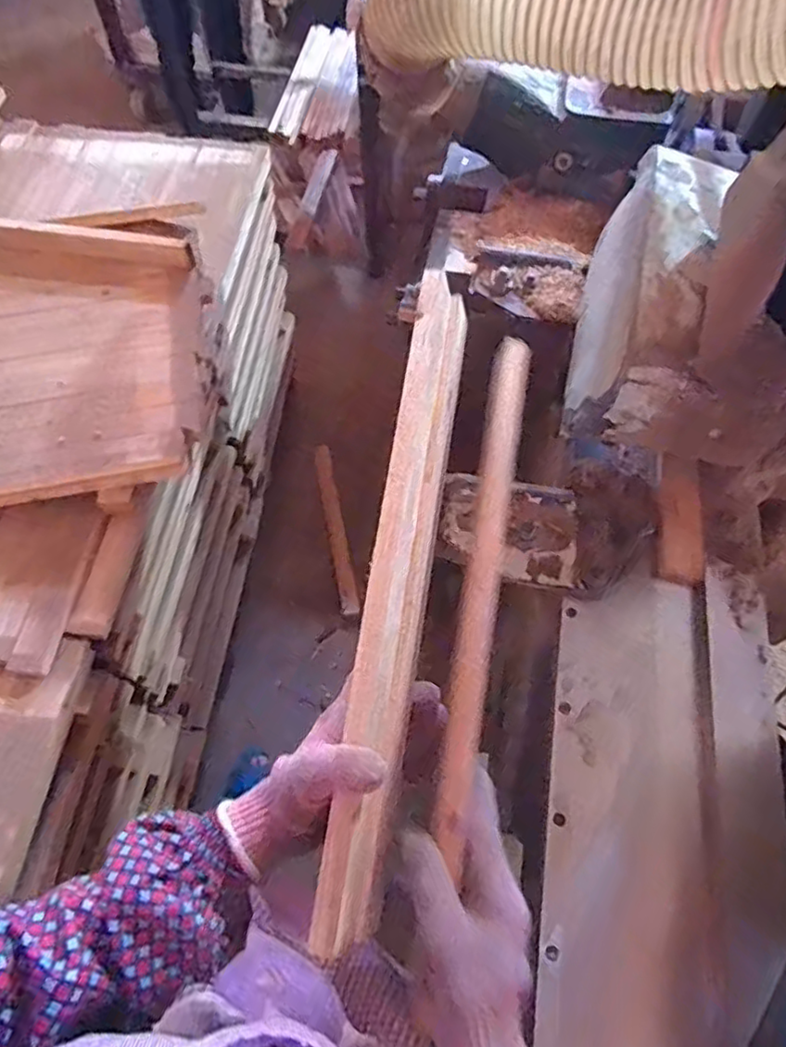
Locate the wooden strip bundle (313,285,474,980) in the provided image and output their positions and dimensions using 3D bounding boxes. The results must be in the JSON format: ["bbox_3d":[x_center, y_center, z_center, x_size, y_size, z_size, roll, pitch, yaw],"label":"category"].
[{"bbox_3d":[0.010,0.035,0.475,0.014,0.080,0.491,-1,68,28],"label":"wooden strip bundle"}]

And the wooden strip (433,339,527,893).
[{"bbox_3d":[0.069,0.038,0.482,0.025,0.020,0.396,9,74,4],"label":"wooden strip"}]

